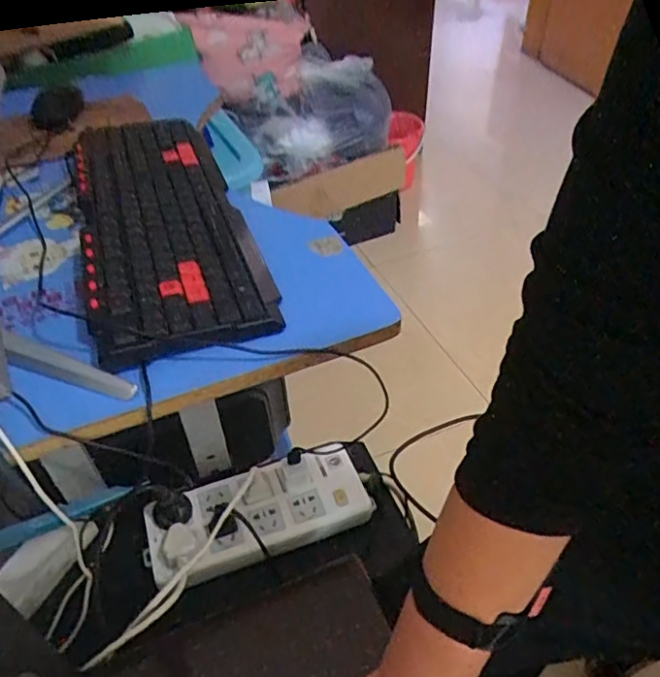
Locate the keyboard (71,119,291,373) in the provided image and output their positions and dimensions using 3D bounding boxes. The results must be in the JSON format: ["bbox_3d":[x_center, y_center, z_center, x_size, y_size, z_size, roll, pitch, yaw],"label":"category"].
[{"bbox_3d":[-0.170,-0.123,0.581,0.157,0.034,0.383,-16,44,-14],"label":"keyboard"}]

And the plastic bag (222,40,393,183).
[{"bbox_3d":[-0.037,-0.616,1.591,0.262,0.209,0.511,31,52,28],"label":"plastic bag"}]

